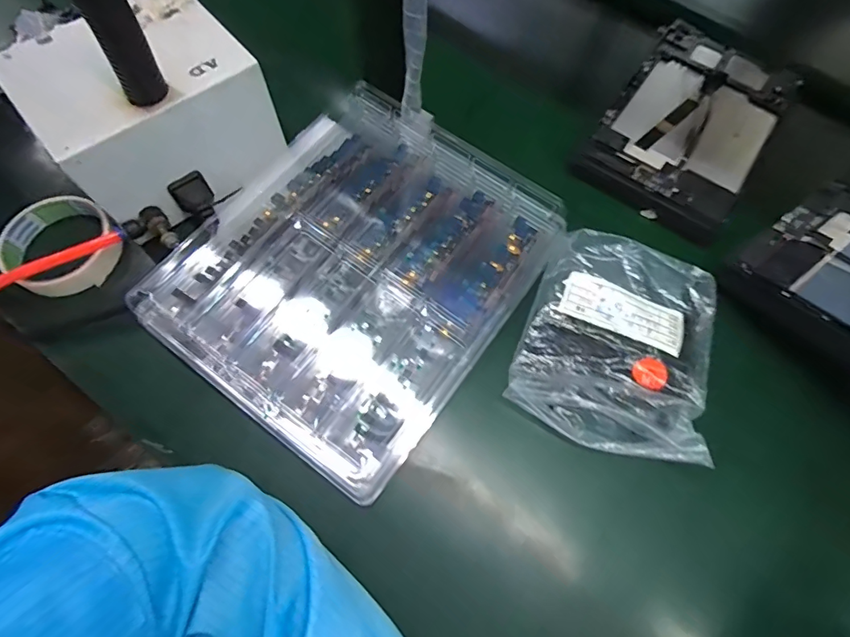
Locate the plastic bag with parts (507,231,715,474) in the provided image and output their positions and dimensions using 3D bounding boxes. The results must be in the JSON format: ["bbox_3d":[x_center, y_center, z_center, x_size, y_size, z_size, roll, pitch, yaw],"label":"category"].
[{"bbox_3d":[0.155,0.015,0.348,0.139,0.032,0.172,23,67,7],"label":"plastic bag with parts"}]

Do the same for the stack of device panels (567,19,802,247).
[{"bbox_3d":[0.265,-0.197,0.445,0.144,0.036,0.232,33,69,11],"label":"stack of device panels"}]

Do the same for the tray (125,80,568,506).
[{"bbox_3d":[-0.046,-0.043,0.350,0.228,0.031,0.271,36,72,11],"label":"tray"}]

